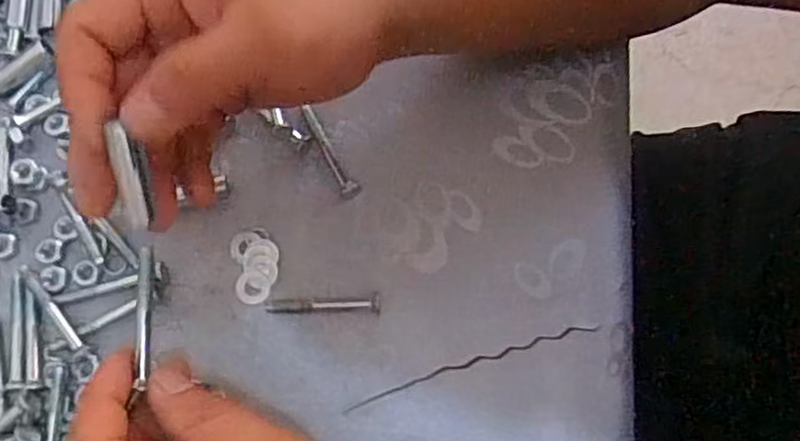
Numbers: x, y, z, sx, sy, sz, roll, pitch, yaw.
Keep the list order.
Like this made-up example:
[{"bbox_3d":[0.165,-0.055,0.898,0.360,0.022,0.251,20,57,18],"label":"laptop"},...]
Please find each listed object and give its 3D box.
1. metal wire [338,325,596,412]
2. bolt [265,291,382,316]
[{"bbox_3d":[0.035,0.069,0.344,0.128,0.004,0.006,-17,76,-6],"label":"metal wire"},{"bbox_3d":[-0.037,0.041,0.348,0.055,0.006,0.010,-1,75,-1],"label":"bolt"}]

